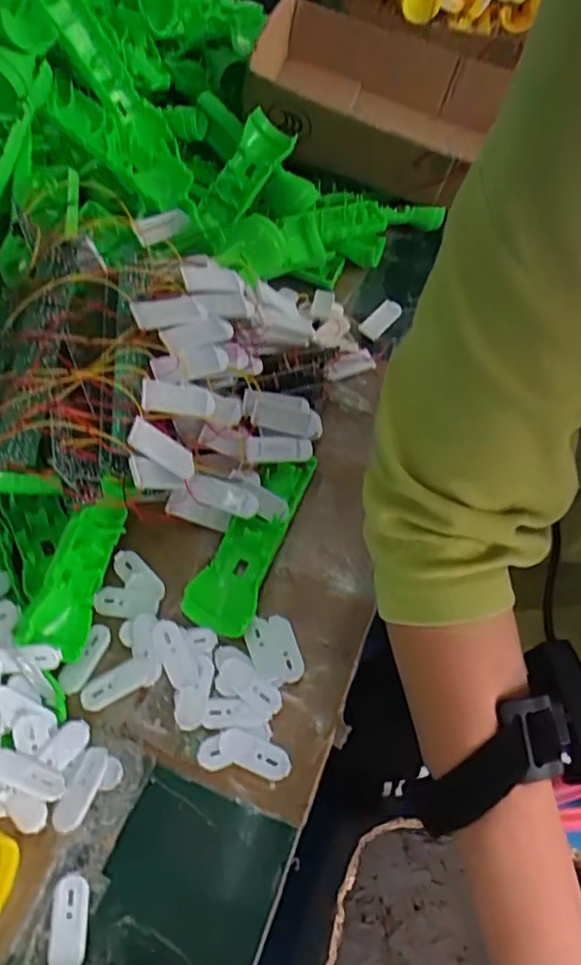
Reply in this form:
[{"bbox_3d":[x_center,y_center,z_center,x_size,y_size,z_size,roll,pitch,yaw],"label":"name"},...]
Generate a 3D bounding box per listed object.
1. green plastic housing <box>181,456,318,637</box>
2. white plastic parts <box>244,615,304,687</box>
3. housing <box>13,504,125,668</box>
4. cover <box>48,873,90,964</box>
[{"bbox_3d":[-0.028,0.041,0.460,0.048,0.026,0.157,19,60,11],"label":"green plastic housing"},{"bbox_3d":[-0.012,0.120,0.425,0.034,0.006,0.050,-16,60,-10],"label":"white plastic parts"},{"bbox_3d":[-0.144,0.063,0.403,0.030,0.047,0.105,15,74,9],"label":"housing"},{"bbox_3d":[-0.129,0.257,0.346,0.020,0.006,0.048,4,68,-11],"label":"cover"}]

